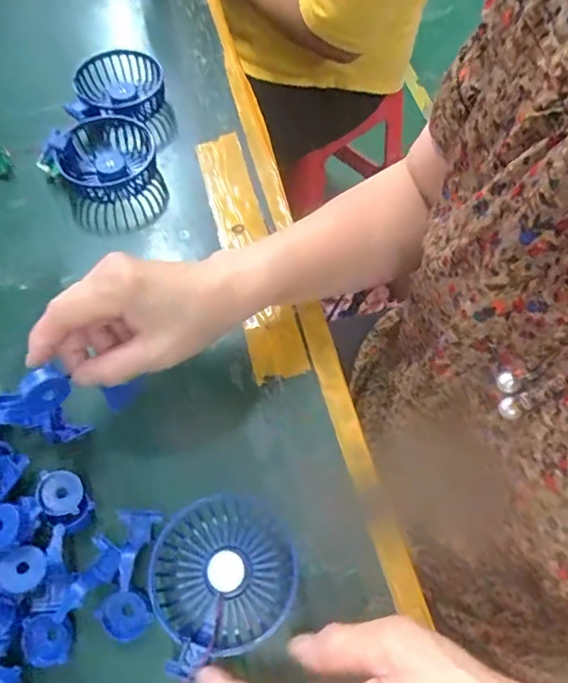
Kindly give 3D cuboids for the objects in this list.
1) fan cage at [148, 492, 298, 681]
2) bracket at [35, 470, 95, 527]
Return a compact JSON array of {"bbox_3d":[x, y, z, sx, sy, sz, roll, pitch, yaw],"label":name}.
[{"bbox_3d":[-0.038,0.147,0.327,0.091,0.024,0.091,-21,64,-8],"label":"fan cage"},{"bbox_3d":[-0.147,0.104,0.339,0.039,0.016,0.027,31,68,17],"label":"bracket"}]

